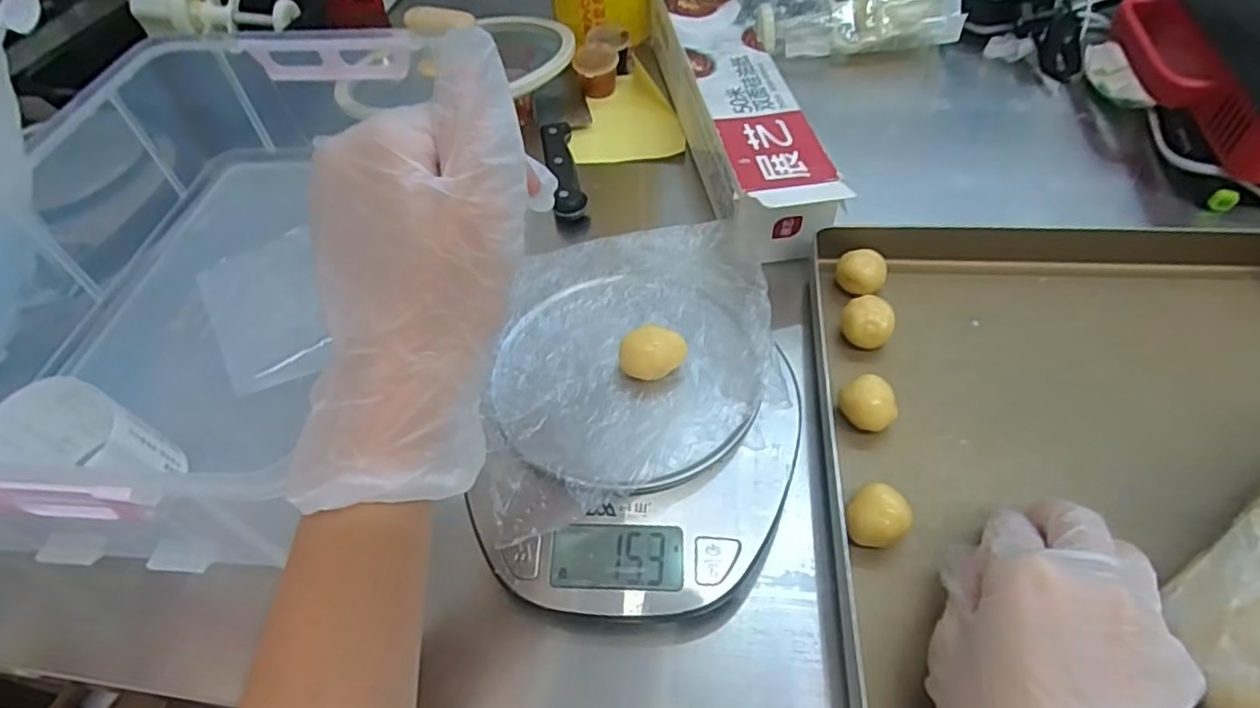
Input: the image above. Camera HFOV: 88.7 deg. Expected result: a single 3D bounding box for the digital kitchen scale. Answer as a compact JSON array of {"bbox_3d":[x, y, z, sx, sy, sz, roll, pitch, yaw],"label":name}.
[{"bbox_3d":[0.005,0.031,0.319,0.150,0.040,0.178,-1,51,2],"label":"digital kitchen scale"}]

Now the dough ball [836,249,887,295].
[{"bbox_3d":[0.134,-0.045,0.377,0.026,0.022,0.025,-3,51,4],"label":"dough ball"}]

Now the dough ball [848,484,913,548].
[{"bbox_3d":[0.111,0.076,0.290,0.024,0.024,0.025,-3,51,4],"label":"dough ball"}]

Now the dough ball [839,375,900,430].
[{"bbox_3d":[0.122,0.027,0.329,0.023,0.025,0.023,-3,51,4],"label":"dough ball"}]

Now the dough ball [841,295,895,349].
[{"bbox_3d":[0.133,-0.017,0.362,0.027,0.023,0.026,-3,51,4],"label":"dough ball"}]

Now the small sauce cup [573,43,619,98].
[{"bbox_3d":[-0.029,-0.244,0.556,0.036,0.030,0.041,-7,51,0],"label":"small sauce cup"}]

